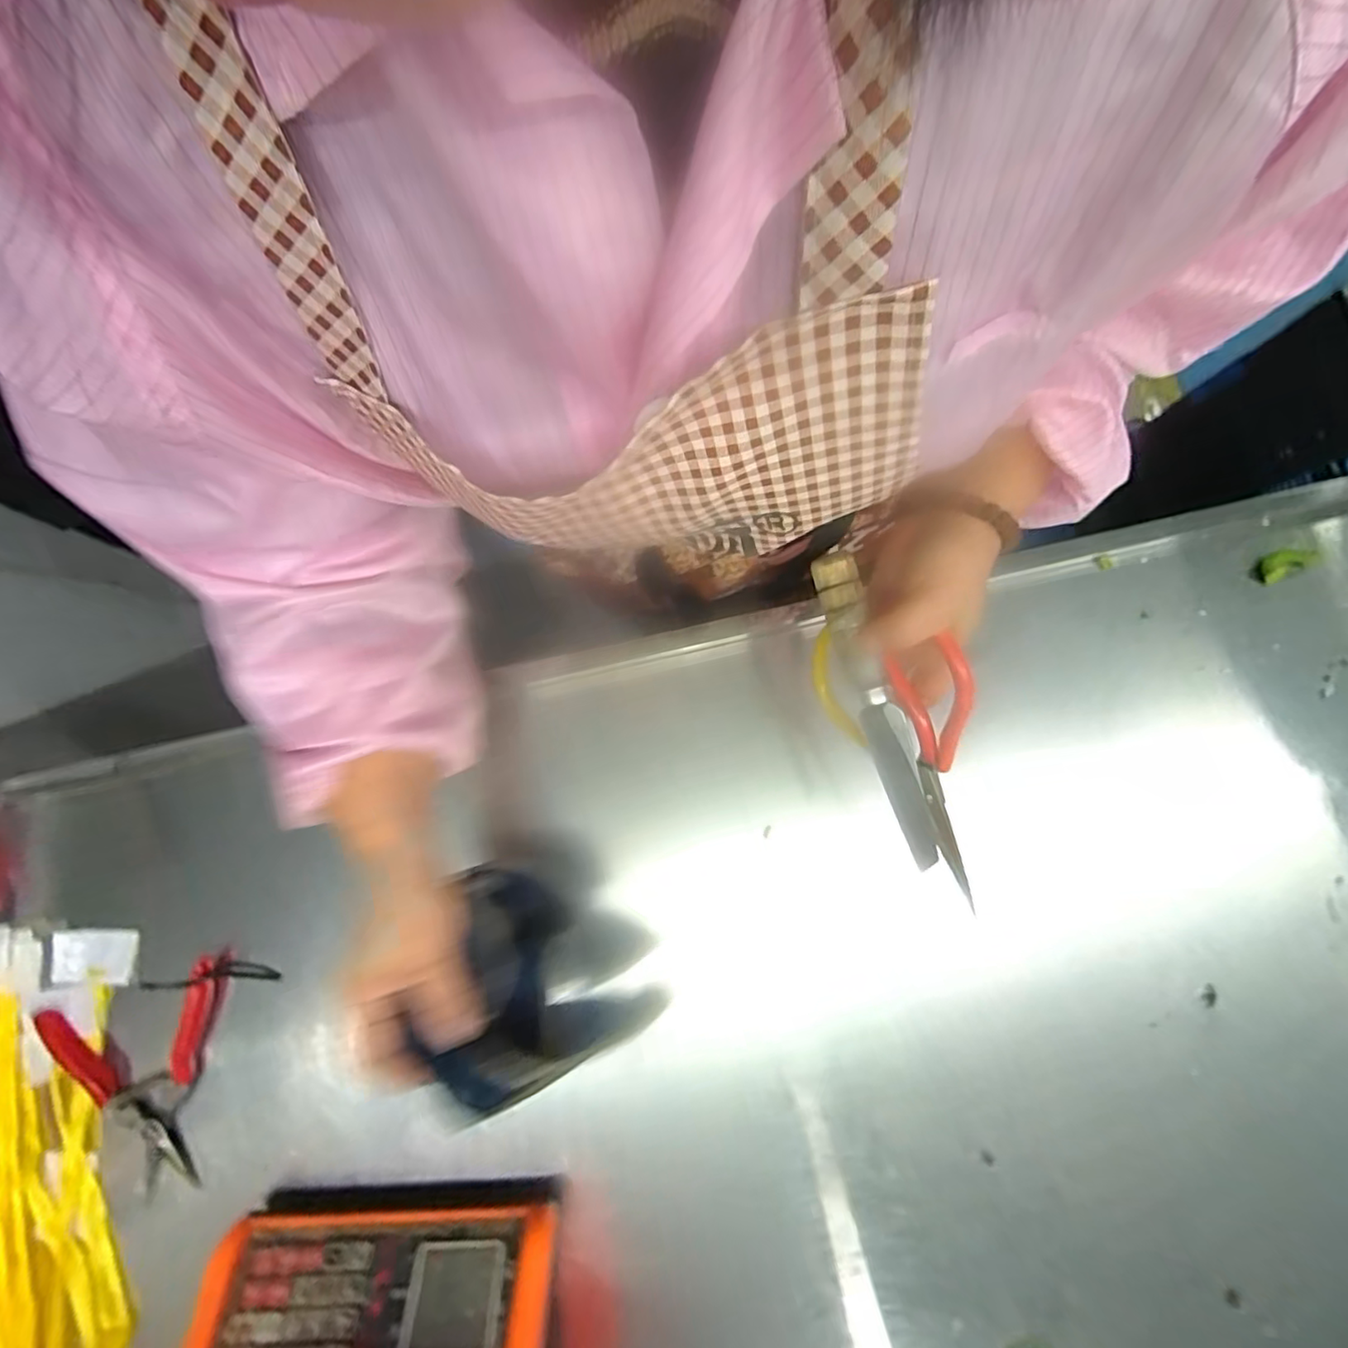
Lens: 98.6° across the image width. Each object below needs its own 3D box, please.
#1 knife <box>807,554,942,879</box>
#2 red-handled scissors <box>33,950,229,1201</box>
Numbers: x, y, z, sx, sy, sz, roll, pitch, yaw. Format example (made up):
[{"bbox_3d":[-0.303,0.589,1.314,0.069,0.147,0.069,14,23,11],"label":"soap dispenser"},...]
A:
[{"bbox_3d":[0.128,0.025,0.362,0.022,0.017,0.204,-21,96,-4],"label":"knife"},{"bbox_3d":[-0.409,0.319,0.444,0.132,0.018,0.153,-18,80,-4],"label":"red-handled scissors"}]

